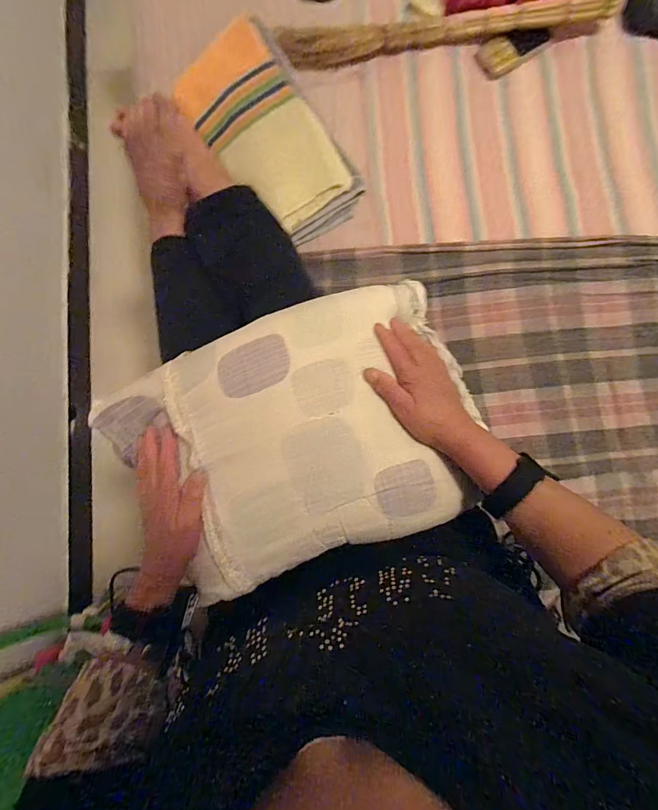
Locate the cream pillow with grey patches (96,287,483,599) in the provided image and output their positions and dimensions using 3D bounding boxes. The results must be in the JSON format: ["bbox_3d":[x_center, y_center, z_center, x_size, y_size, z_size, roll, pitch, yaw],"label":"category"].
[{"bbox_3d":[-0.036,0.036,0.430,0.409,0.064,0.273,-19,84,-4],"label":"cream pillow with grey patches"}]

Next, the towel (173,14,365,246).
[{"bbox_3d":[-0.096,-0.434,0.606,0.179,0.033,0.341,-34,85,-3],"label":"towel"}]

